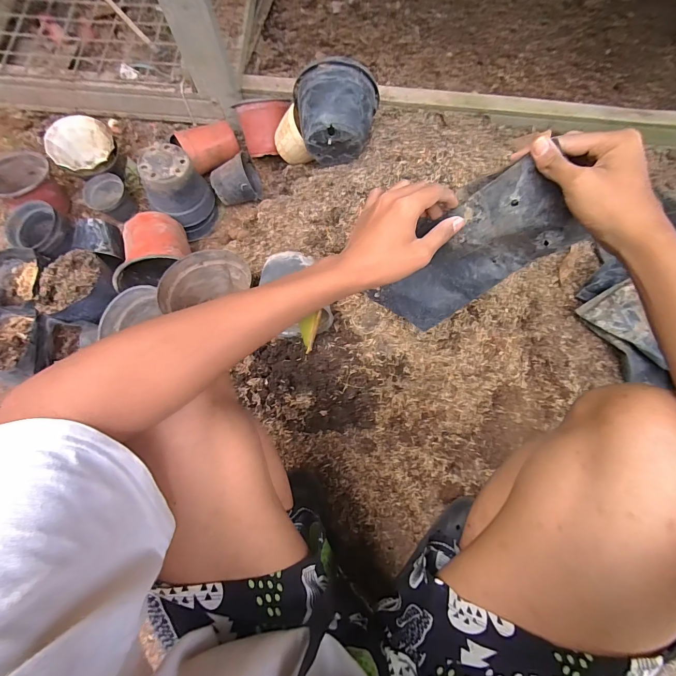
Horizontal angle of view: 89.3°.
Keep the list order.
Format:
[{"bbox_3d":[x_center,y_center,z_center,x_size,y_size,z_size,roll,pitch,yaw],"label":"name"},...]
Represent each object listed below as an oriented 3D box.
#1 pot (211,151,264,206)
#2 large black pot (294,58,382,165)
[{"bbox_3d":[-0.206,-0.319,0.690,0.090,0.083,0.092,0,74,0],"label":"pot"},{"bbox_3d":[-0.003,-0.366,0.565,0.136,0.112,0.098,1,74,1],"label":"large black pot"}]

